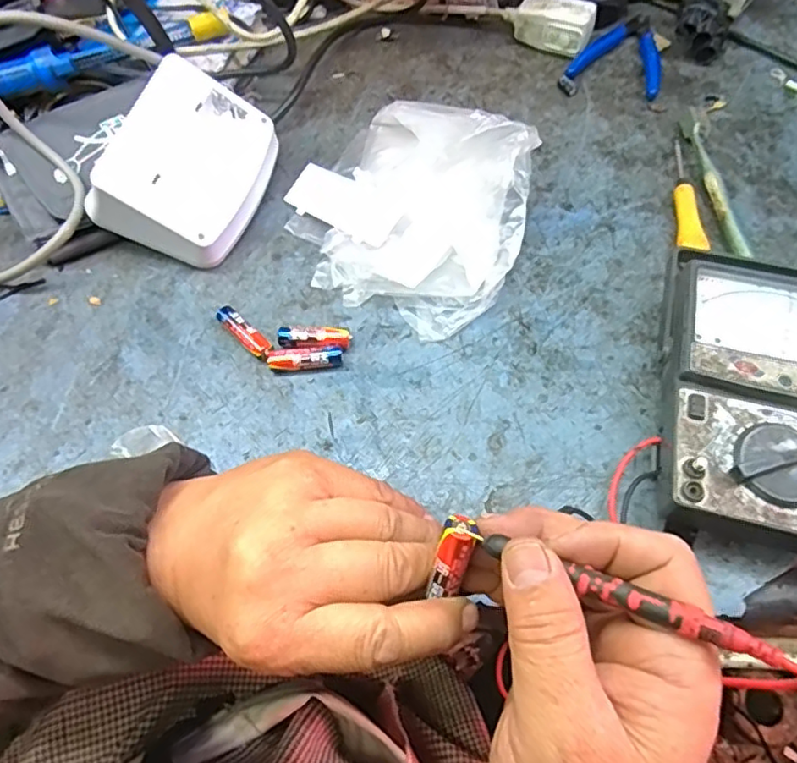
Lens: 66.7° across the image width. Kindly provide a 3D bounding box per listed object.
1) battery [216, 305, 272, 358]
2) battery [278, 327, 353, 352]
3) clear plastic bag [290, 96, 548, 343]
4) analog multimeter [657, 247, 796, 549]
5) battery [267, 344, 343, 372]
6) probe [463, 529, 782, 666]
[{"bbox_3d":[-0.105,-0.032,0.413,0.049,0.015,0.014,38,68,20],"label":"battery"},{"bbox_3d":[-0.057,-0.028,0.409,0.047,0.014,0.016,4,61,4],"label":"battery"},{"bbox_3d":[0.000,-0.131,0.426,0.134,0.086,0.184,-41,67,-19],"label":"clear plastic bag"},{"bbox_3d":[0.217,0.005,0.366,0.109,0.049,0.183,12,62,8],"label":"analog multimeter"},{"bbox_3d":[-0.062,-0.014,0.403,0.048,0.012,0.015,-5,61,-1],"label":"battery"},{"bbox_3d":[0.073,0.073,0.211,0.104,0.005,0.008,17,62,24],"label":"probe"}]

